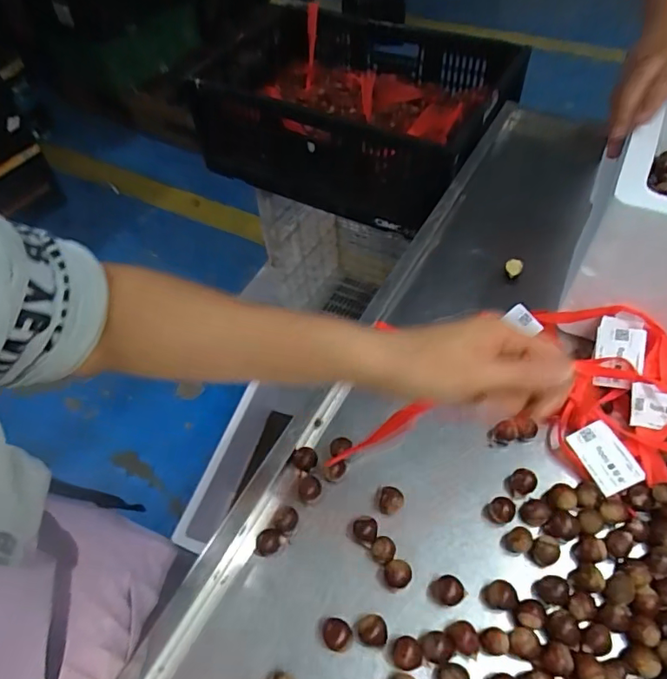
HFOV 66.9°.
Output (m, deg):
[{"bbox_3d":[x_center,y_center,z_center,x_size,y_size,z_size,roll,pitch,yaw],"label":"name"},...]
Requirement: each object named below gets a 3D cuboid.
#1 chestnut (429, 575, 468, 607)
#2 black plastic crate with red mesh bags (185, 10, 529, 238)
[{"bbox_3d":[0.095,0.210,0.419,0.025,0.018,0.024,-2,52,3],"label":"chestnut"},{"bbox_3d":[0.038,-0.487,1.106,0.628,0.215,0.408,19,57,17],"label":"black plastic crate with red mesh bags"}]

